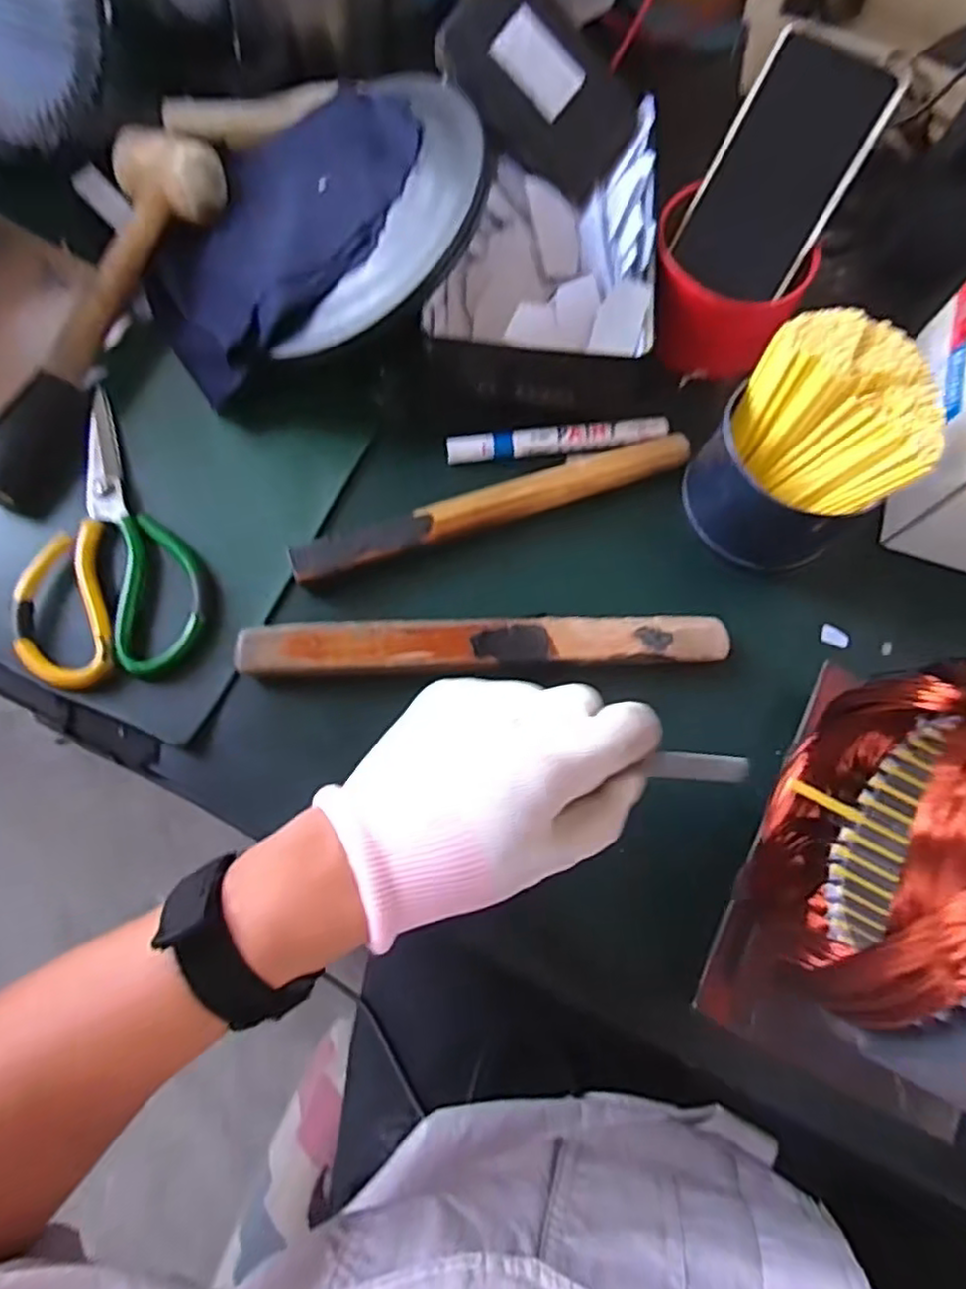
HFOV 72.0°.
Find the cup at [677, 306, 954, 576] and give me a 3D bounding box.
[{"bbox_3d":[0.183,-0.109,0.376,0.100,0.086,0.106,0,75,-2],"label":"cup"}]

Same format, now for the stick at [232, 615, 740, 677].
[{"bbox_3d":[0.003,0.000,0.382,0.275,0.017,0.028,-3,75,-3],"label":"stick"}]

